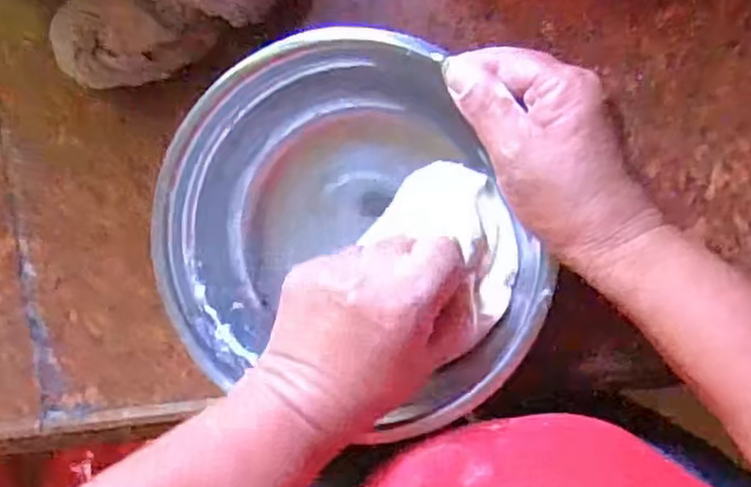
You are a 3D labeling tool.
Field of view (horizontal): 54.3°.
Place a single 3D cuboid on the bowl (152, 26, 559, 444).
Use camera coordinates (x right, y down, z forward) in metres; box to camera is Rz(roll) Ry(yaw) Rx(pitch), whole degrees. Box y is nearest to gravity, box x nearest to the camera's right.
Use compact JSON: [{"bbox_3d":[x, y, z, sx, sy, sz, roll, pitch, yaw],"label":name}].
[{"bbox_3d":[-0.018,0.000,0.408,0.179,0.077,0.206,-28,89,10],"label":"bowl"}]

